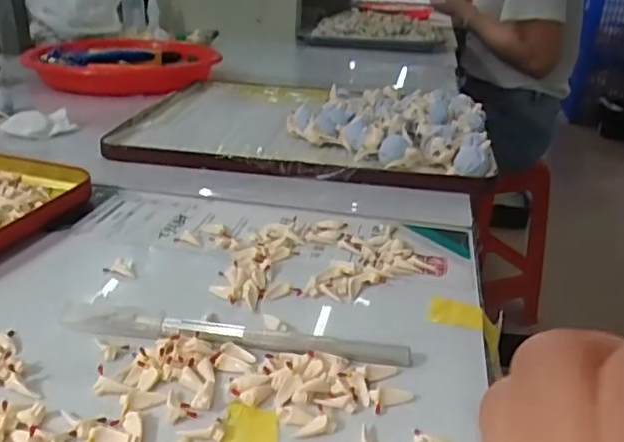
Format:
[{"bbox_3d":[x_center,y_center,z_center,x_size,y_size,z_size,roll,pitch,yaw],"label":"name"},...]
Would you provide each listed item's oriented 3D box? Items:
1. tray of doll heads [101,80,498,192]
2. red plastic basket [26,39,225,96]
[{"bbox_3d":[0.001,-0.094,0.535,0.294,0.035,0.239,7,25,8],"label":"tray of doll heads"},{"bbox_3d":[-0.212,-0.187,0.701,0.195,0.032,0.171,6,25,5],"label":"red plastic basket"}]

